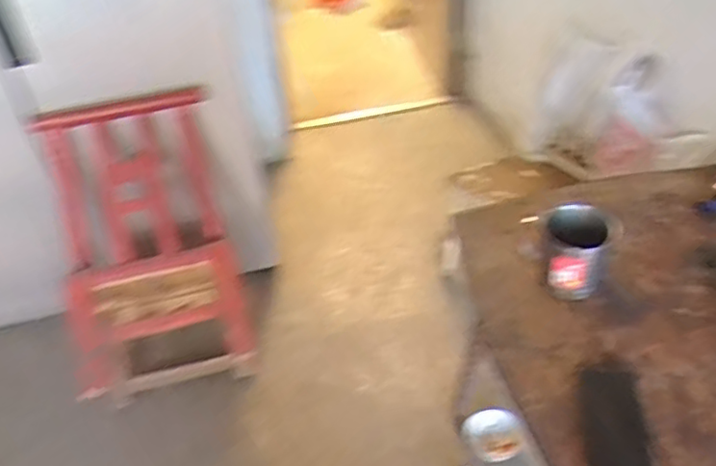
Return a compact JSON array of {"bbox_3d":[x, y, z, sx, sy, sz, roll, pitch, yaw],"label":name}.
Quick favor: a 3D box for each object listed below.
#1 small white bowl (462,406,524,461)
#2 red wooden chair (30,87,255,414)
[{"bbox_3d":[0.319,0.471,1.513,0.134,0.061,0.122,6,41,13],"label":"small white bowl"},{"bbox_3d":[-0.541,0.045,1.620,0.438,0.621,0.413,-11,40,-8],"label":"red wooden chair"}]

